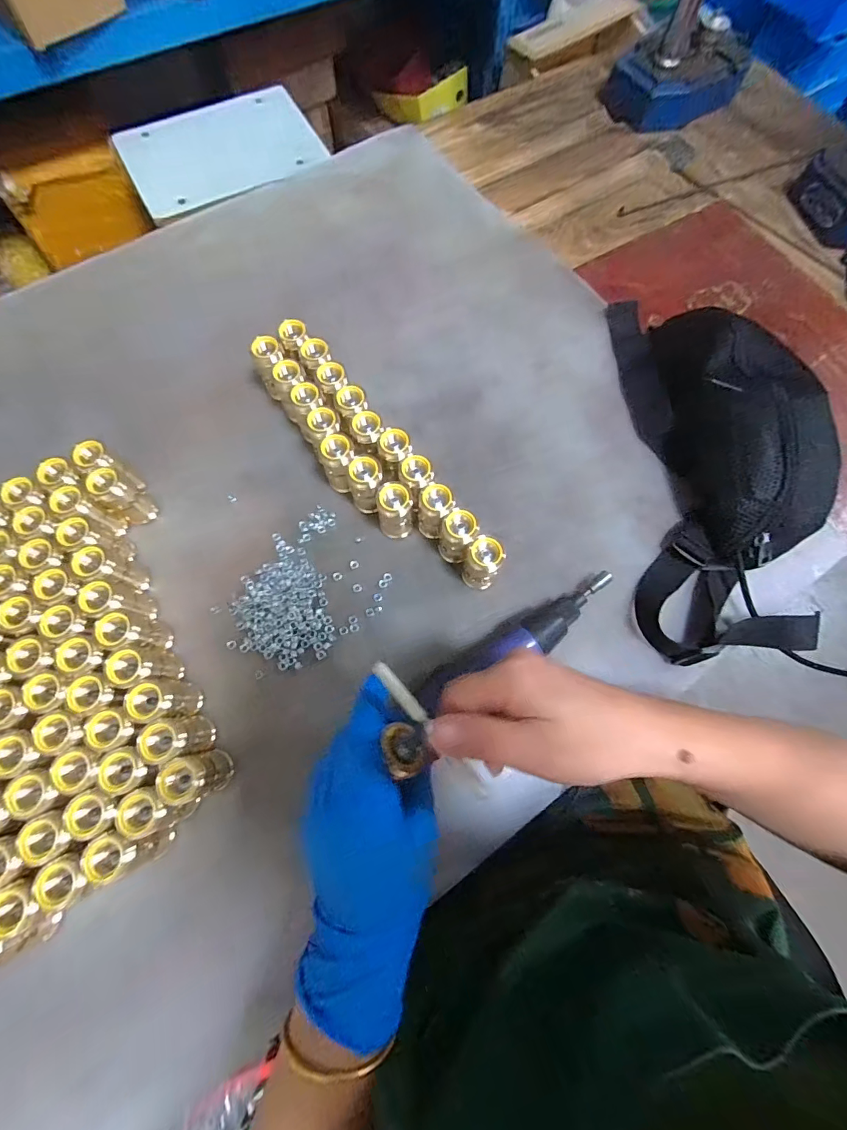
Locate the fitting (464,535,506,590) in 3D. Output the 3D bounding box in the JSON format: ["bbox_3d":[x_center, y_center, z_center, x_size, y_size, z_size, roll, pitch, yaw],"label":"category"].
[{"bbox_3d":[0.053,0.001,0.393,0.031,0.061,0.030,30,75,7],"label":"fitting"}]

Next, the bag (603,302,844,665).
[{"bbox_3d":[0.305,-0.118,0.425,0.182,0.085,0.390,4,73,-1],"label":"bag"}]

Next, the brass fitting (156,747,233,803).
[{"bbox_3d":[-0.174,0.163,0.341,0.030,0.063,0.032,-18,75,-7],"label":"brass fitting"}]

